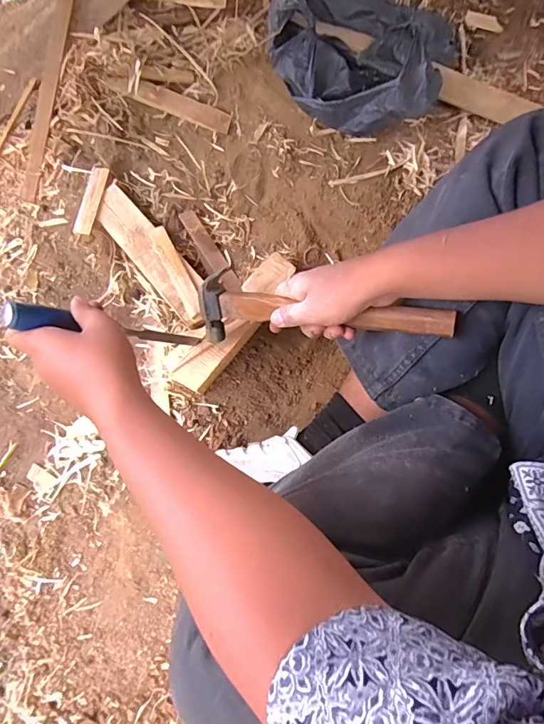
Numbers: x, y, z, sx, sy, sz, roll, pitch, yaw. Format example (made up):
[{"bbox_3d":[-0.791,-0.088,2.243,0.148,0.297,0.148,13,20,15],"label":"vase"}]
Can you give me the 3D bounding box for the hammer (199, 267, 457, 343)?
[{"bbox_3d":[0.043,-0.044,0.458,0.280,0.054,0.059,10,77,24],"label":"hammer"}]

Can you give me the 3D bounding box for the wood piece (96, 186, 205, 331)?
[{"bbox_3d":[-0.157,-0.141,0.581,0.056,0.032,0.219,-40,81,-9],"label":"wood piece"}]

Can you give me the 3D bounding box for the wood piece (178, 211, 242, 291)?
[{"bbox_3d":[-0.088,-0.152,0.593,0.030,0.012,0.133,-32,80,-8],"label":"wood piece"}]

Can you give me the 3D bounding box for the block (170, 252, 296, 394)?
[{"bbox_3d":[-0.045,-0.050,0.560,0.053,0.043,0.212,36,79,6],"label":"block"}]

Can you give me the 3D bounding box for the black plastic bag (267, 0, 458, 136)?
[{"bbox_3d":[0.132,-0.464,0.628,0.255,0.077,0.255,30,79,5],"label":"black plastic bag"}]

